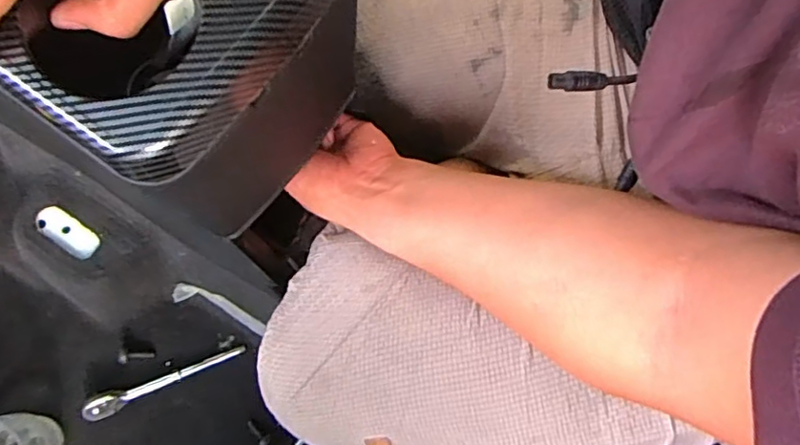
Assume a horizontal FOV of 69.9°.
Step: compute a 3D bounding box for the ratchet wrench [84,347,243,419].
[{"bbox_3d":[-0.280,0.190,0.685,0.189,0.025,0.027,-20,79,-9],"label":"ratchet wrench"}]

